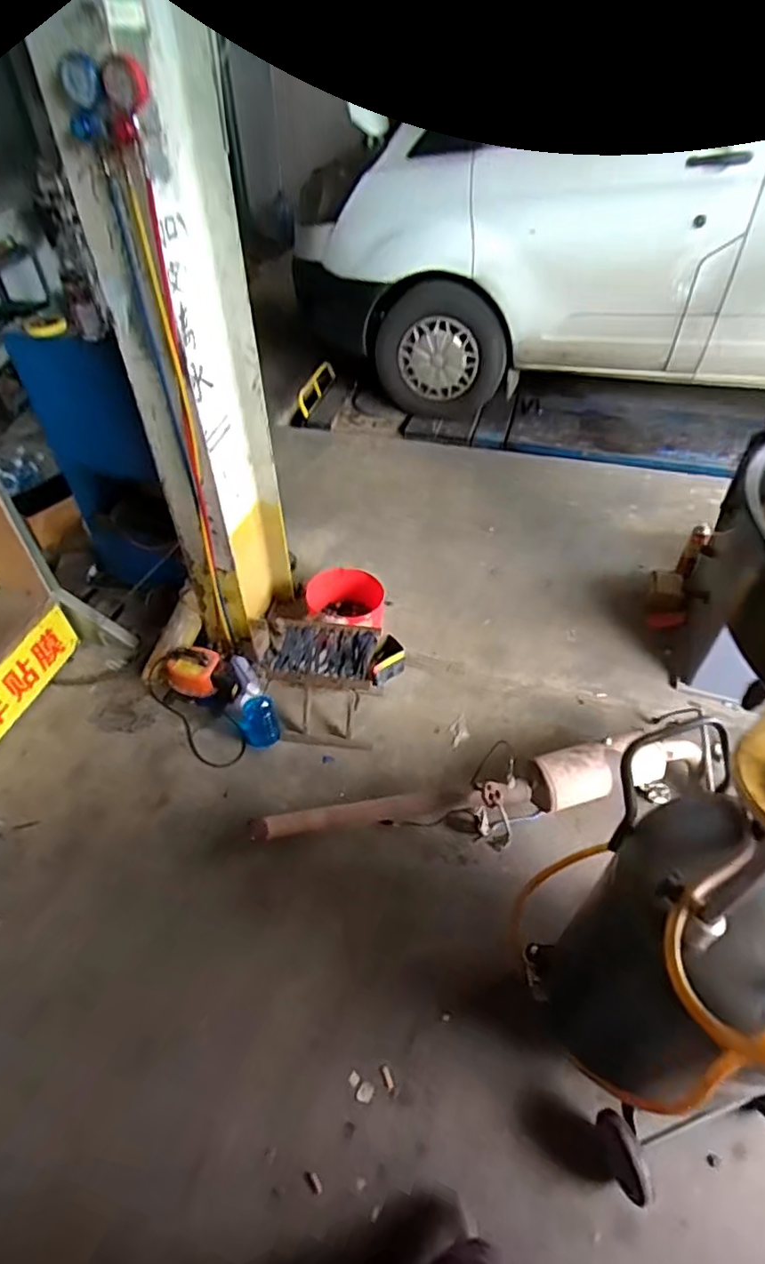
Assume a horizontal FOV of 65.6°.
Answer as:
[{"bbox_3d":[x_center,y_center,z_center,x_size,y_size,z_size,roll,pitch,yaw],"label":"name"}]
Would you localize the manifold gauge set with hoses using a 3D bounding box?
[{"bbox_3d":[-0.470,-0.476,1.481,0.131,1.305,0.077,-17,48,-16],"label":"manifold gauge set with hoses"}]

